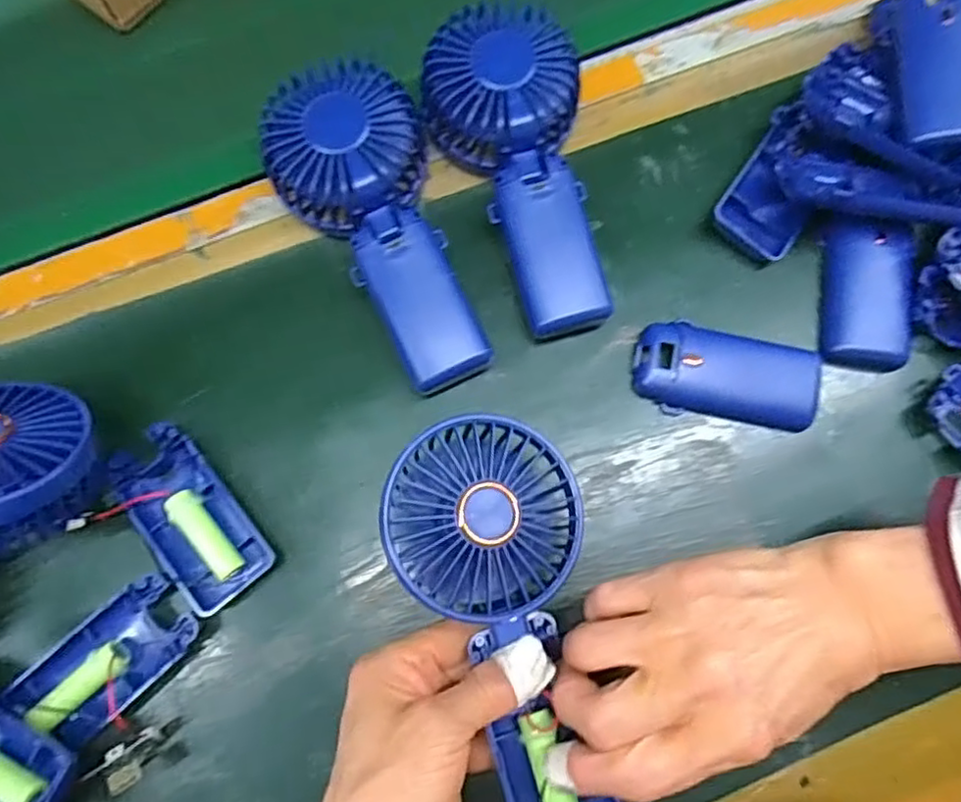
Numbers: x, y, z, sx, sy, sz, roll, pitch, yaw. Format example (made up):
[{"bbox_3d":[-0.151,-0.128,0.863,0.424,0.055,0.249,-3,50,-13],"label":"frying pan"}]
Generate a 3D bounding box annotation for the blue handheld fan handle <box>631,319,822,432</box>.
[{"bbox_3d":[0.128,-0.015,0.343,0.092,0.018,0.048,10,75,3],"label":"blue handheld fan handle"}]

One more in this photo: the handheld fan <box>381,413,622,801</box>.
[{"bbox_3d":[0.014,0.098,0.283,0.079,0.043,0.180,-14,82,-3],"label":"handheld fan"}]

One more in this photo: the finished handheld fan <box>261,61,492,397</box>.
[{"bbox_3d":[-0.057,-0.089,0.345,0.080,0.054,0.178,-17,75,-4],"label":"finished handheld fan"}]

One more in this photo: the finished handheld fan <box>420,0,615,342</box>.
[{"bbox_3d":[0.023,-0.120,0.349,0.083,0.055,0.172,-13,75,-3],"label":"finished handheld fan"}]

